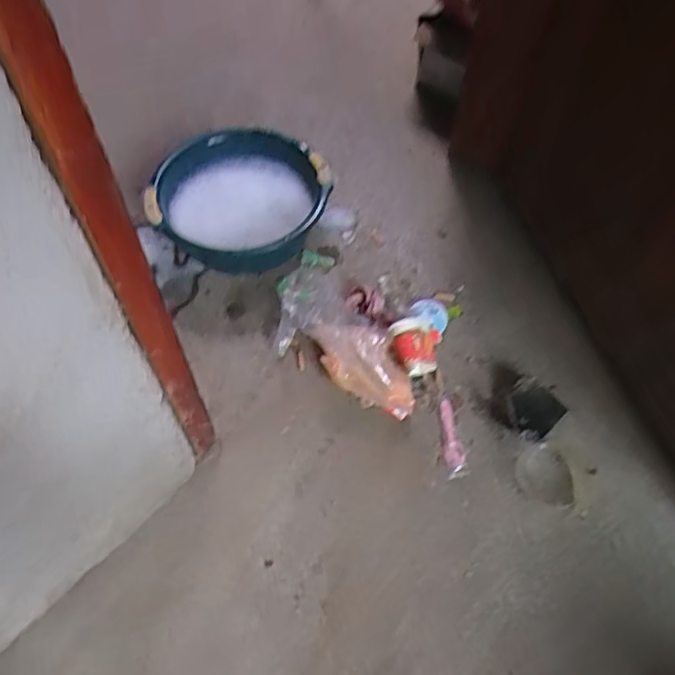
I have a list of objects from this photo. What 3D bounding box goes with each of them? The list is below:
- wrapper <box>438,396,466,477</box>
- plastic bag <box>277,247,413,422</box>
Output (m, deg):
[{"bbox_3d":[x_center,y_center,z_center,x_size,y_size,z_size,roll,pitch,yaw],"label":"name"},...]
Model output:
[{"bbox_3d":[0.176,0.152,0.918,0.031,0.007,0.121,0,61,-1],"label":"wrapper"},{"bbox_3d":[-0.007,-0.004,0.947,0.161,0.065,0.318,-28,65,-15],"label":"plastic bag"}]

